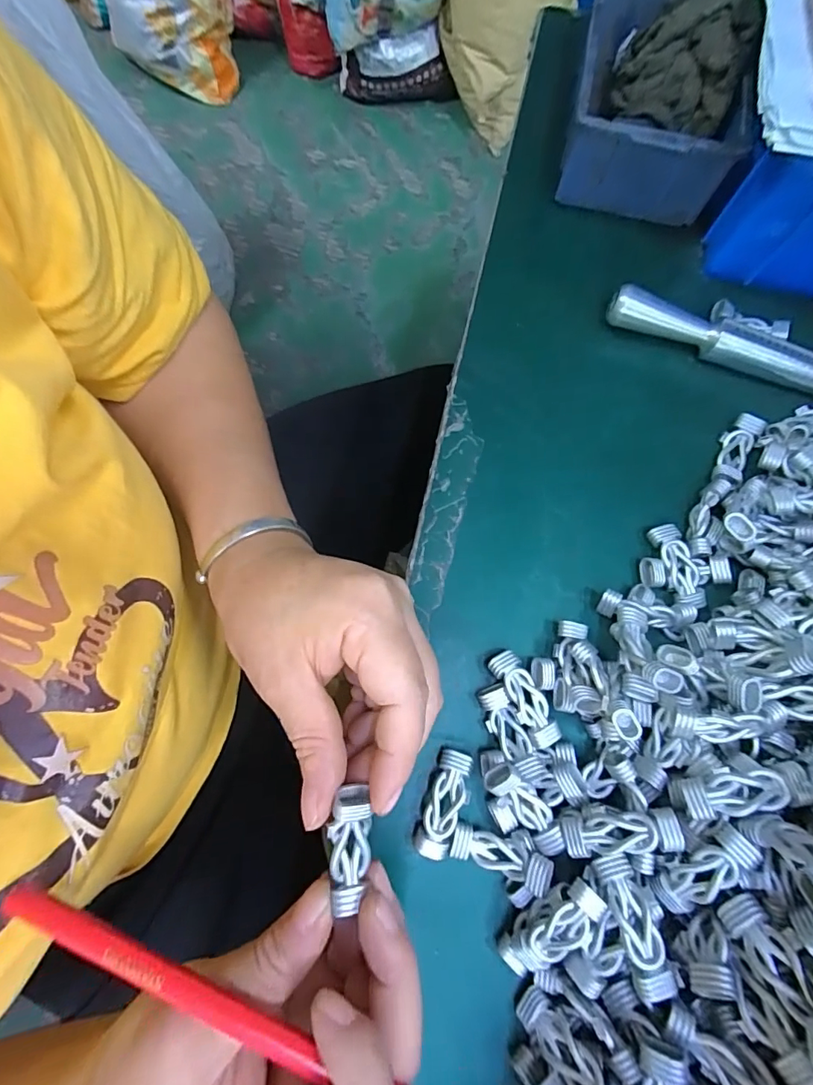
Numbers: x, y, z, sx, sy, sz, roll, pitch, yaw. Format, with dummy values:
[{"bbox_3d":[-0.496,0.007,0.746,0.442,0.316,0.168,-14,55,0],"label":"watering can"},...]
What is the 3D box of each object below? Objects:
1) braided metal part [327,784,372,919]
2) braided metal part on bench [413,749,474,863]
[{"bbox_3d":[-0.021,0.112,0.177,0.015,0.009,0.039,4,85,-1],"label":"braided metal part"},{"bbox_3d":[0.018,0.120,0.222,0.017,0.011,0.045,21,76,4],"label":"braided metal part on bench"}]

